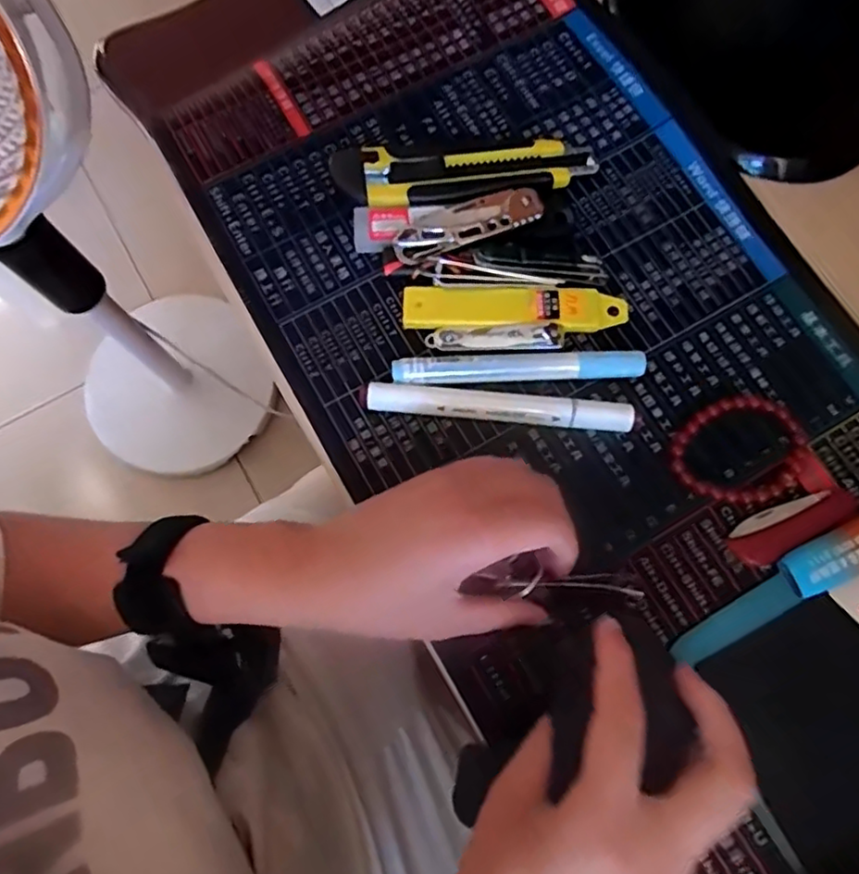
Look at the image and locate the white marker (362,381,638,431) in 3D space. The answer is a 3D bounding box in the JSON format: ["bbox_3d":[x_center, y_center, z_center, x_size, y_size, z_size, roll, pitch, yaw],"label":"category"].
[{"bbox_3d":[0.037,-0.016,0.348,0.143,0.013,0.016,5,75,3],"label":"white marker"}]

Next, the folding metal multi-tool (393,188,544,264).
[{"bbox_3d":[0.022,-0.122,0.371,0.086,0.012,0.024,-20,75,-4],"label":"folding metal multi-tool"}]

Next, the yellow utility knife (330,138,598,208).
[{"bbox_3d":[0.022,-0.156,0.382,0.156,0.019,0.042,-5,75,0],"label":"yellow utility knife"}]

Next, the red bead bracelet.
[{"bbox_3d":[0.168,0.008,0.344,0.072,0.005,0.058,-31,76,-7],"label":"red bead bracelet"}]

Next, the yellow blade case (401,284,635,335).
[{"bbox_3d":[0.049,-0.073,0.362,0.126,0.012,0.026,-1,75,2],"label":"yellow blade case"}]

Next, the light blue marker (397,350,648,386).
[{"bbox_3d":[0.049,-0.038,0.349,0.135,0.008,0.014,-2,75,1],"label":"light blue marker"}]

